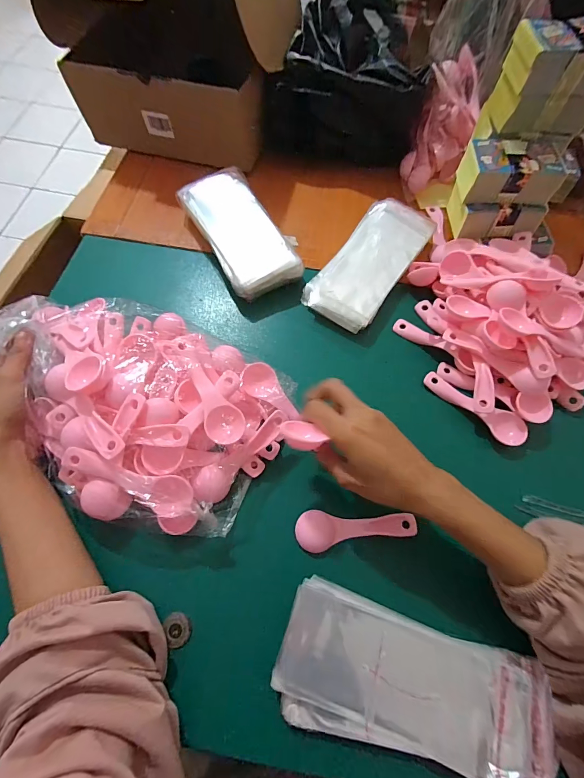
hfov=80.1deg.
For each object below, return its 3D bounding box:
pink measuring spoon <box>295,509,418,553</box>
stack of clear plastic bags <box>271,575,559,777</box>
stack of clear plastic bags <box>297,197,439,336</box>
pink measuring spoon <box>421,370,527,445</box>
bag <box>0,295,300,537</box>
[{"bbox_3d":[0.061,0.134,0.331,0.112,0.020,0.034,0,67,-3],"label":"pink measuring spoon"},{"bbox_3d":[0.091,0.228,0.266,0.201,0.011,0.091,17,66,7],"label":"stack of clear plastic bags"},{"bbox_3d":[0.098,-0.157,0.439,0.086,0.035,0.192,34,70,11],"label":"stack of clear plastic bags"},{"bbox_3d":[0.198,0.017,0.376,0.114,0.022,0.030,41,71,13],"label":"pink measuring spoon"},{"bbox_3d":[-0.156,0.007,0.335,0.283,0.062,0.187,28,69,9],"label":"bag"}]

